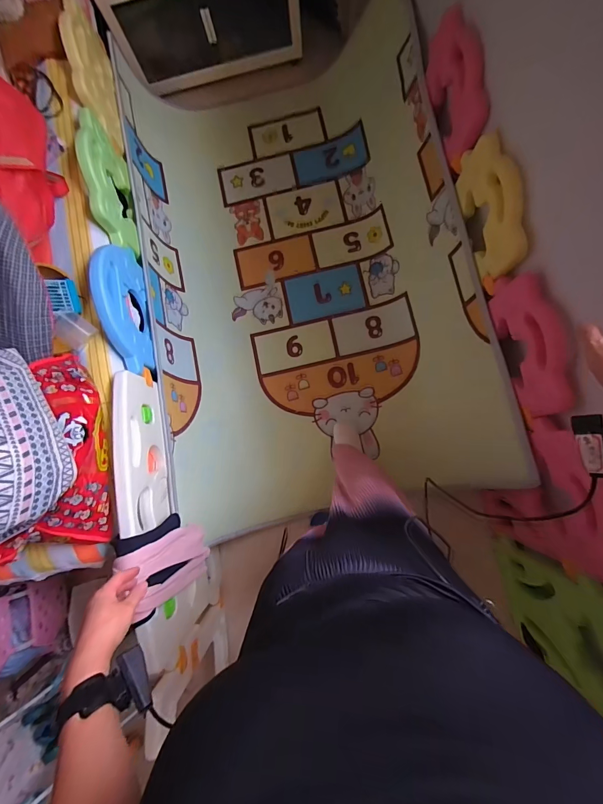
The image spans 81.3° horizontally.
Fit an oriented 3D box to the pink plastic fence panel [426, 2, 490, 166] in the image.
[{"bbox_3d":[0.431,-0.892,0.982,0.047,0.203,0.371,-12,82,3],"label":"pink plastic fence panel"}]

